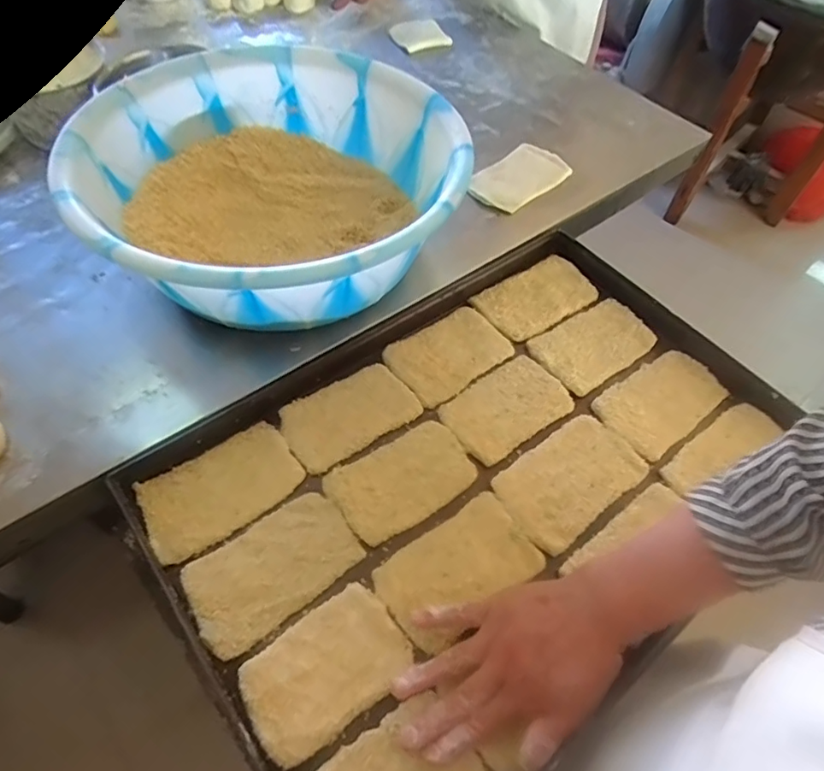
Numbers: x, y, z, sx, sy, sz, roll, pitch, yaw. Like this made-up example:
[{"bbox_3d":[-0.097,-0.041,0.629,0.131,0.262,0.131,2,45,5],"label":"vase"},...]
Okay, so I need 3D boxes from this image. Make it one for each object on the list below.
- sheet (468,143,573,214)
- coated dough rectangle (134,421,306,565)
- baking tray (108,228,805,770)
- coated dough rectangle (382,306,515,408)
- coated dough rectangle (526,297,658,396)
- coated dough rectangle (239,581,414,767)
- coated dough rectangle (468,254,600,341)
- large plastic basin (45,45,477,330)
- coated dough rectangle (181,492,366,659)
[{"bbox_3d":[0.145,-0.289,0.748,0.146,0.011,0.086,-36,65,-20],"label":"sheet"},{"bbox_3d":[-0.183,0.097,0.520,0.143,0.006,0.087,-30,65,-20],"label":"coated dough rectangle"},{"bbox_3d":[0.076,0.082,0.538,0.594,0.034,0.399,-33,65,-21],"label":"baking tray"},{"bbox_3d":[0.042,-0.039,0.627,0.134,0.008,0.091,-33,65,-21],"label":"coated dough rectangle"},{"bbox_3d":[0.216,-0.053,0.639,0.145,0.005,0.089,-31,65,-20],"label":"coated dough rectangle"},{"bbox_3d":[-0.070,0.230,0.440,0.128,0.010,0.085,-33,65,-21],"label":"coated dough rectangle"},{"bbox_3d":[0.157,-0.112,0.678,0.147,0.010,0.084,-29,64,-19],"label":"coated dough rectangle"},{"bbox_3d":[-0.144,-0.219,0.595,0.387,0.132,0.384,1,58,-2],"label":"large plastic basin"},{"bbox_3d":[-0.124,0.160,0.482,0.145,0.009,0.088,-33,65,-21],"label":"coated dough rectangle"}]

